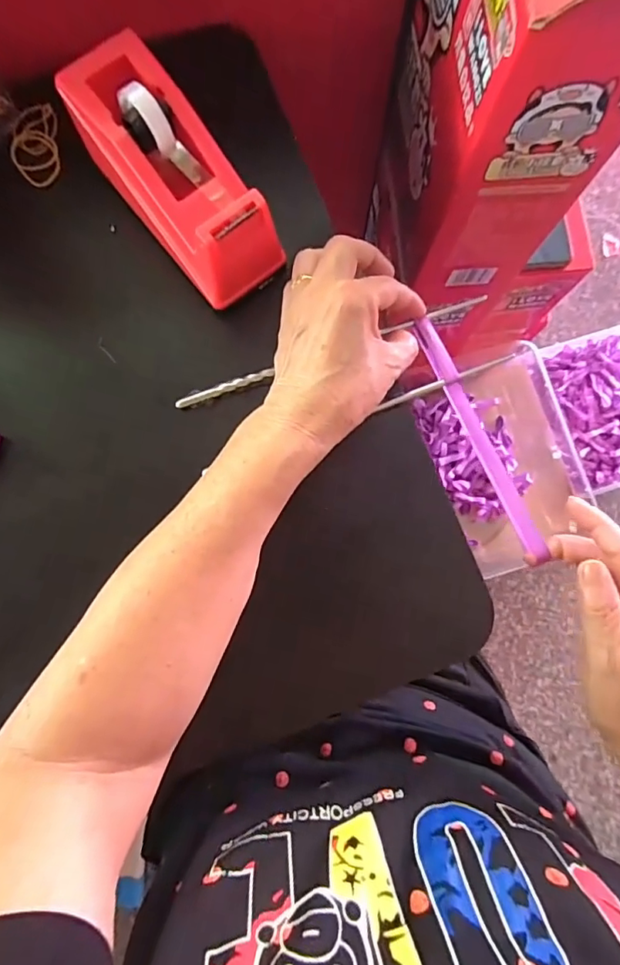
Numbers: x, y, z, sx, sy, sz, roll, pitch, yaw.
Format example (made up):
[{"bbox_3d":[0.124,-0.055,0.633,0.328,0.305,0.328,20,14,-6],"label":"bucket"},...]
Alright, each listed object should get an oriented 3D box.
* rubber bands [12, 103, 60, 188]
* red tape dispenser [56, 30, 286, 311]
[{"bbox_3d":[-0.198,-0.243,0.362,0.032,0.008,0.060,-11,82,-3],"label":"rubber bands"},{"bbox_3d":[-0.085,-0.192,0.313,0.065,0.072,0.155,-39,82,-9],"label":"red tape dispenser"}]

